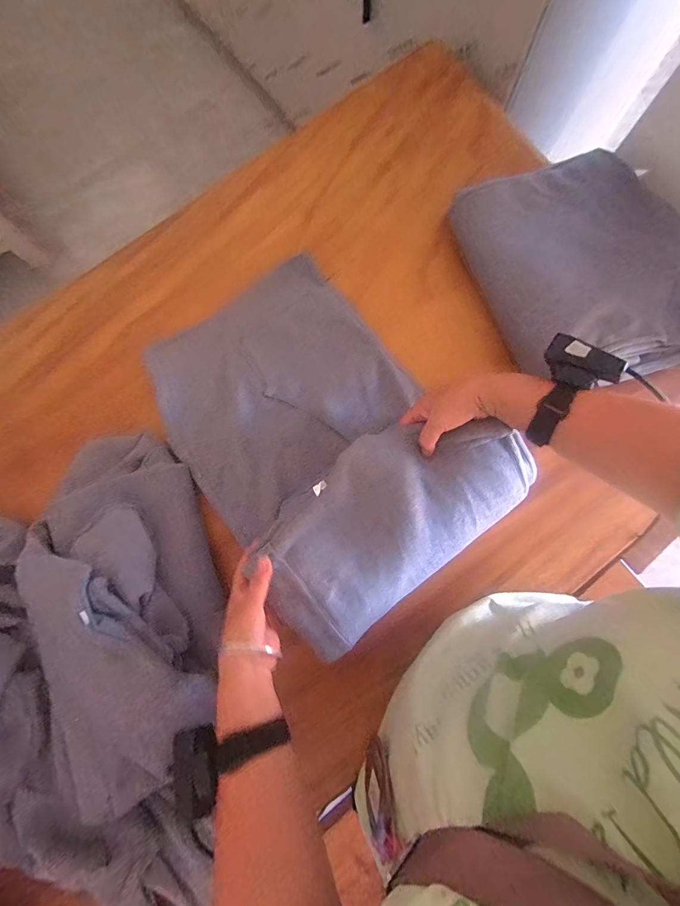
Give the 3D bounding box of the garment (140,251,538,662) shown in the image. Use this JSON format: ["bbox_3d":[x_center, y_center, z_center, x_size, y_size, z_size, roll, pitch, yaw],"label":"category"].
[{"bbox_3d":[-0.035,-0.032,0.489,0.308,0.082,0.441,-39,82,-7],"label":"garment"}]

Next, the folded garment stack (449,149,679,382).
[{"bbox_3d":[0.319,-0.231,0.506,0.228,0.065,0.302,-22,81,-4],"label":"folded garment stack"}]

